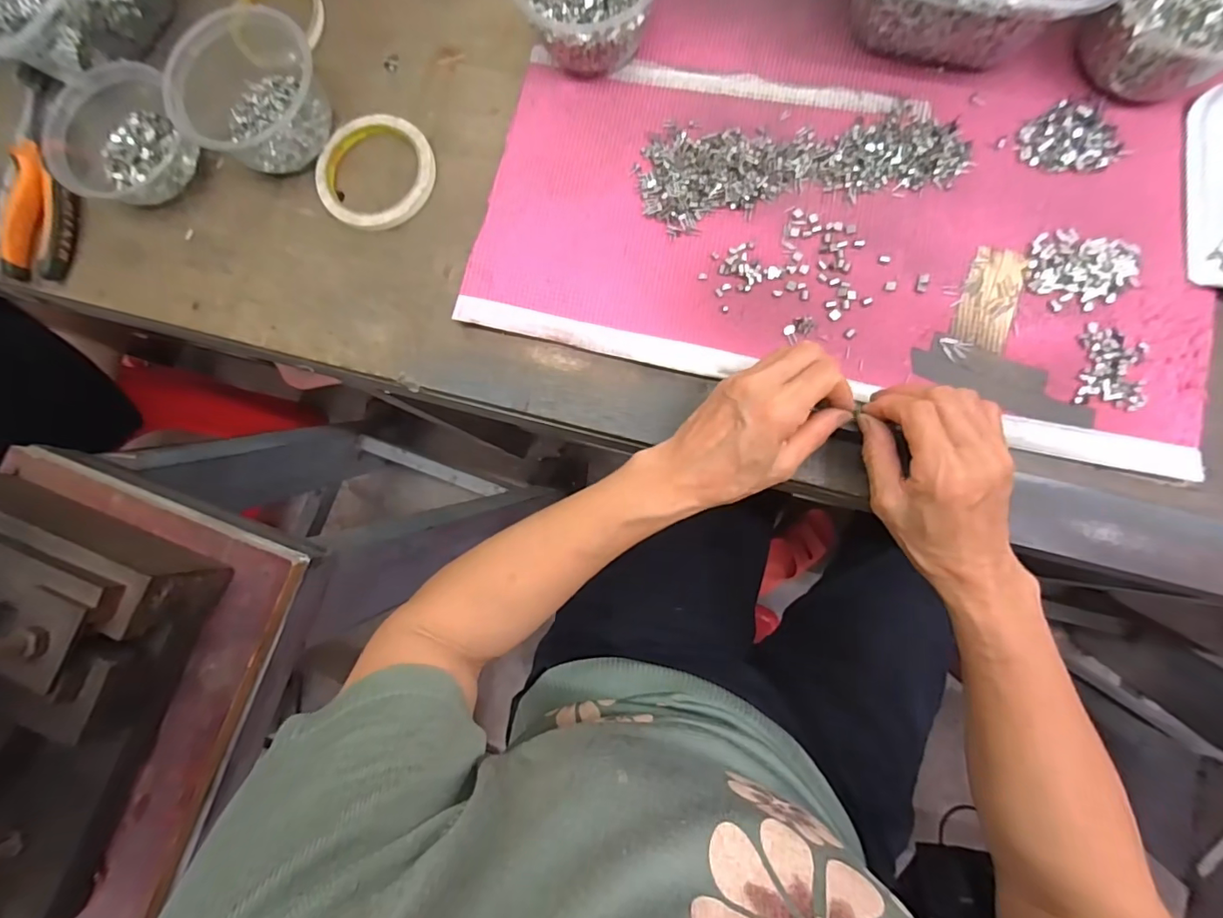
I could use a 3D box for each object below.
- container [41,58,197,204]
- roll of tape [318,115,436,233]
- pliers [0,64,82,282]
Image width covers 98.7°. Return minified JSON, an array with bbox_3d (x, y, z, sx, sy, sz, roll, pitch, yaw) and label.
[{"bbox_3d":[-0.410,-0.270,0.443,0.115,0.040,0.116,-1,83,5],"label":"container"},{"bbox_3d":[-0.198,-0.240,0.438,0.098,0.009,0.097,-1,83,5],"label":"roll of tape"},{"bbox_3d":[-0.491,-0.252,0.454,0.068,0.033,0.192,-3,82,4],"label":"pliers"}]

